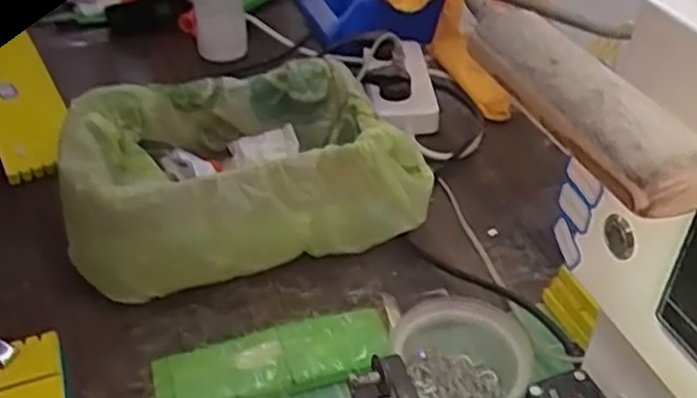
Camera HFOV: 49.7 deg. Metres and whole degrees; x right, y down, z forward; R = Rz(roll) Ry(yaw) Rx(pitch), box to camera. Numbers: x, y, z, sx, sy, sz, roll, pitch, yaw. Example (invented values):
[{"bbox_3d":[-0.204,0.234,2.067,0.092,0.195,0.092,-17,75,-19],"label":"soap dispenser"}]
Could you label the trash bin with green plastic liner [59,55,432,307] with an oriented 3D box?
[{"bbox_3d":[-0.103,-0.019,0.695,0.289,0.116,0.186,-15,42,-19],"label":"trash bin with green plastic liner"}]

